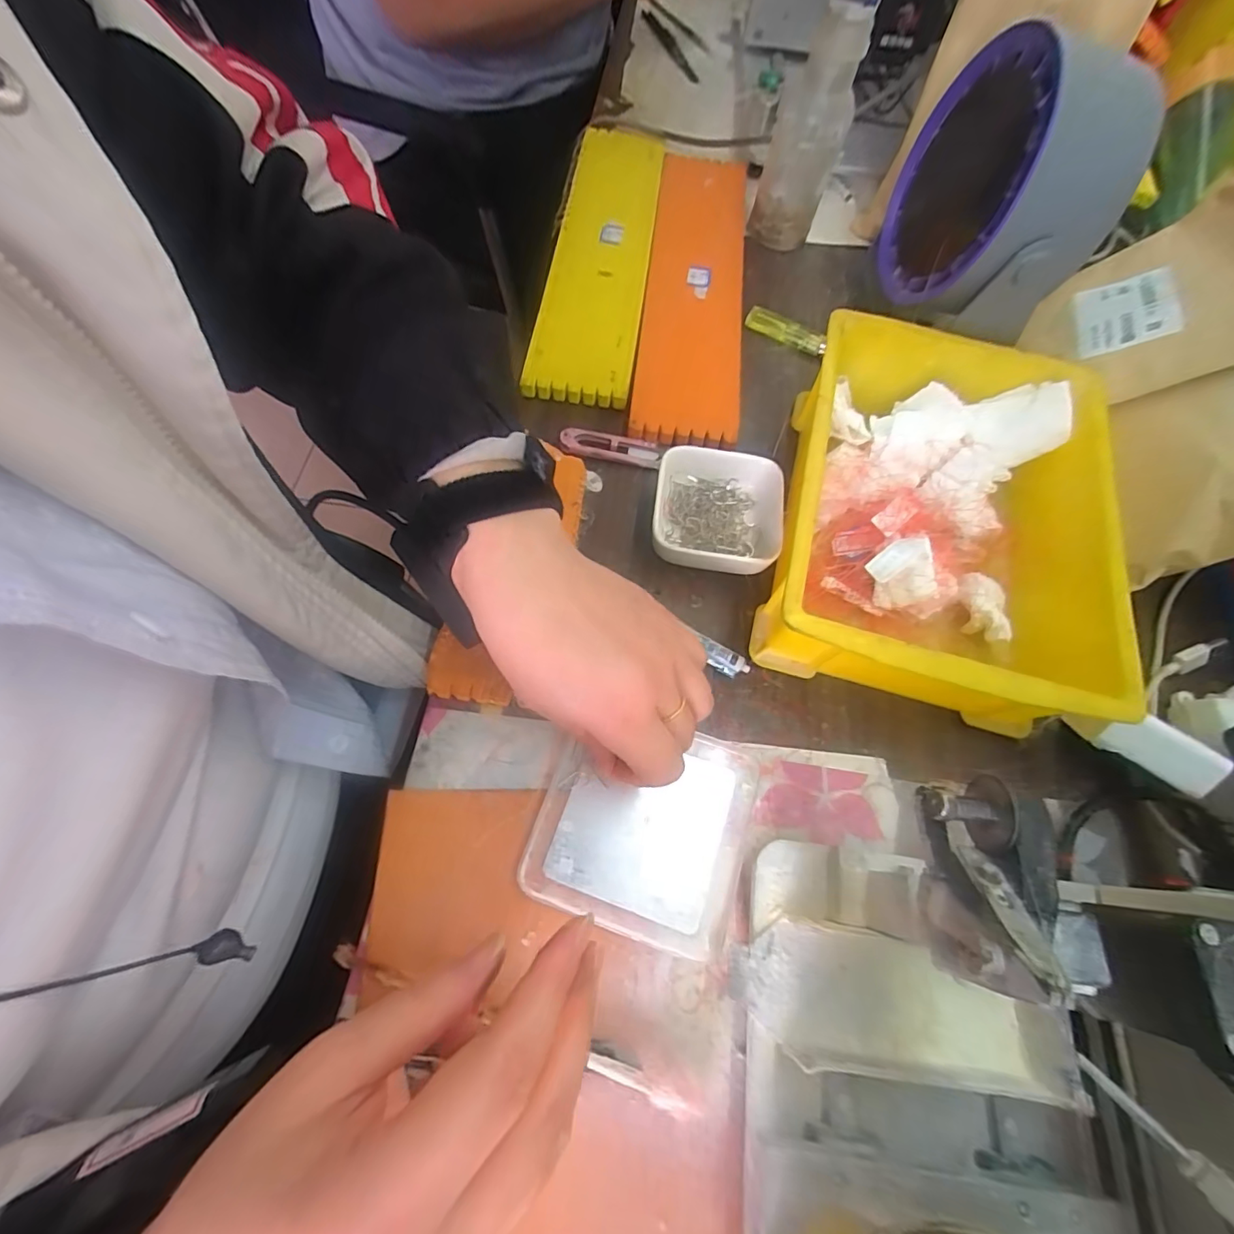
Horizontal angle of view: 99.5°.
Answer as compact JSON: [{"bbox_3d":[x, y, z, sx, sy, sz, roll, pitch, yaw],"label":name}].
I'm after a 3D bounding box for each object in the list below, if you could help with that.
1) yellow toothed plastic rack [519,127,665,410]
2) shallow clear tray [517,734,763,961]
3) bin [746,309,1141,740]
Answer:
[{"bbox_3d":[-0.015,-0.321,0.464,0.084,0.021,0.360,7,68,3],"label":"yellow toothed plastic rack"},{"bbox_3d":[0.014,0.110,0.282,0.109,0.007,0.104,17,66,6],"label":"shallow clear tray"},{"bbox_3d":[0.199,-0.066,0.325,0.178,0.059,0.252,15,67,3],"label":"bin"}]

